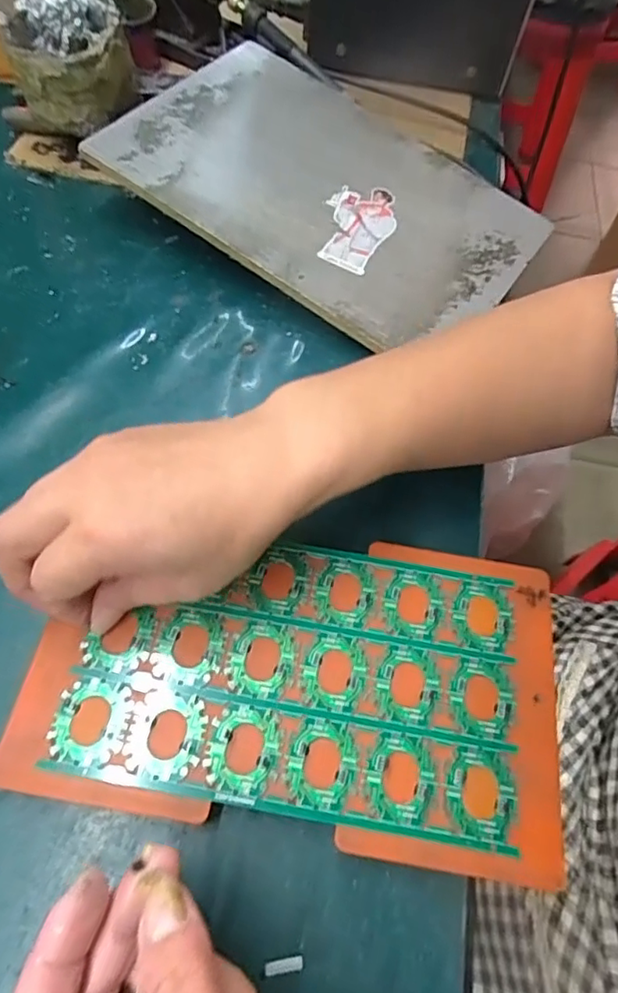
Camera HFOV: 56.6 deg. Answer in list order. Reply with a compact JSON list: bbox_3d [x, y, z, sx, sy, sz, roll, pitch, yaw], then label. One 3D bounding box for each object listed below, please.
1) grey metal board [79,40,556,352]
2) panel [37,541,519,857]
[{"bbox_3d":[0.016,-0.228,0.425,0.294,0.010,0.201,34,63,7],"label":"grey metal board"},{"bbox_3d":[-0.004,0.079,0.267,0.197,0.004,0.119,9,60,3],"label":"panel"}]

